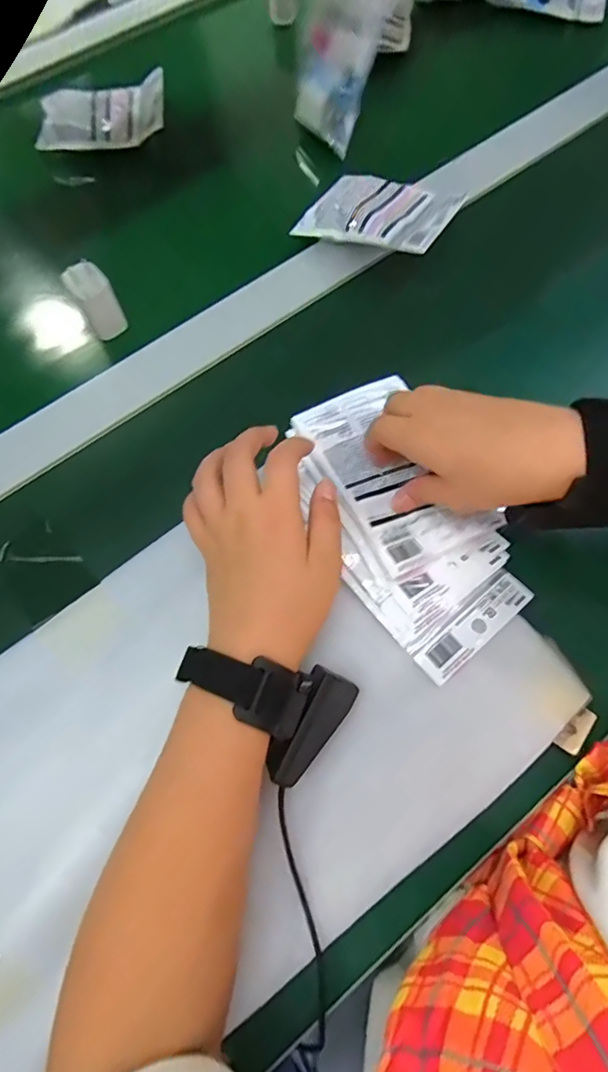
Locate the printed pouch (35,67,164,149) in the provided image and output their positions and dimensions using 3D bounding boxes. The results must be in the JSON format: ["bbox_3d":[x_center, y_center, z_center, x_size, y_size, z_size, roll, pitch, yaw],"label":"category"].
[{"bbox_3d":[-0.211,-0.446,0.535,0.127,0.016,0.087,-5,71,0],"label":"printed pouch"}]

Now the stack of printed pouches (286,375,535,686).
[{"bbox_3d":[0.071,-0.017,0.369,0.115,0.025,0.214,-27,70,-7],"label":"stack of printed pouches"}]

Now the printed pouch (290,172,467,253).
[{"bbox_3d":[0.065,-0.287,0.452,0.124,0.017,0.085,30,73,21],"label":"printed pouch"}]

